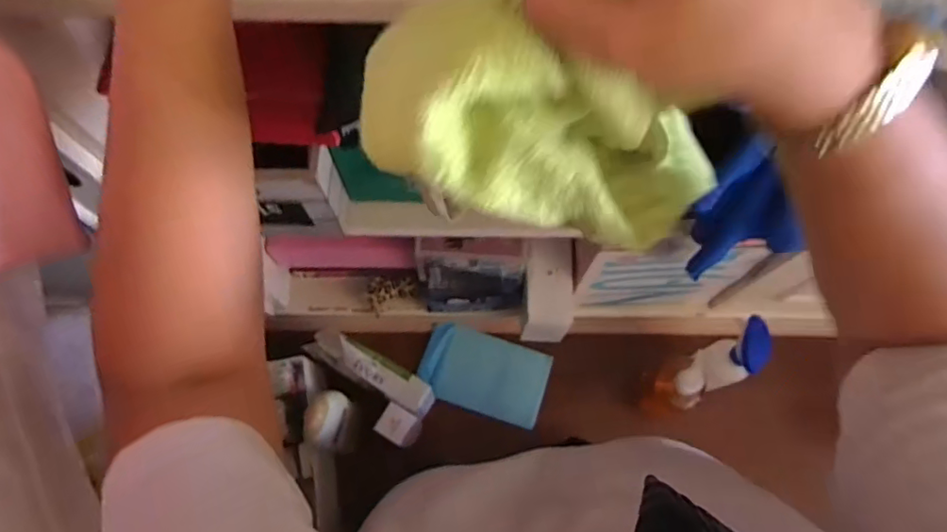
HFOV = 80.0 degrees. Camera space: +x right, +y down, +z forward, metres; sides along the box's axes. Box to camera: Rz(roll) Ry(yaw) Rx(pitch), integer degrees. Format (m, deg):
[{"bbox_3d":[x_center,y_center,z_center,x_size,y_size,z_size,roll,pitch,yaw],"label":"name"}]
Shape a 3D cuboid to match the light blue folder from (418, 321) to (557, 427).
[{"bbox_3d":[0.020,0.194,1.027,0.225,0.012,0.140,18,71,5],"label":"light blue folder"}]

